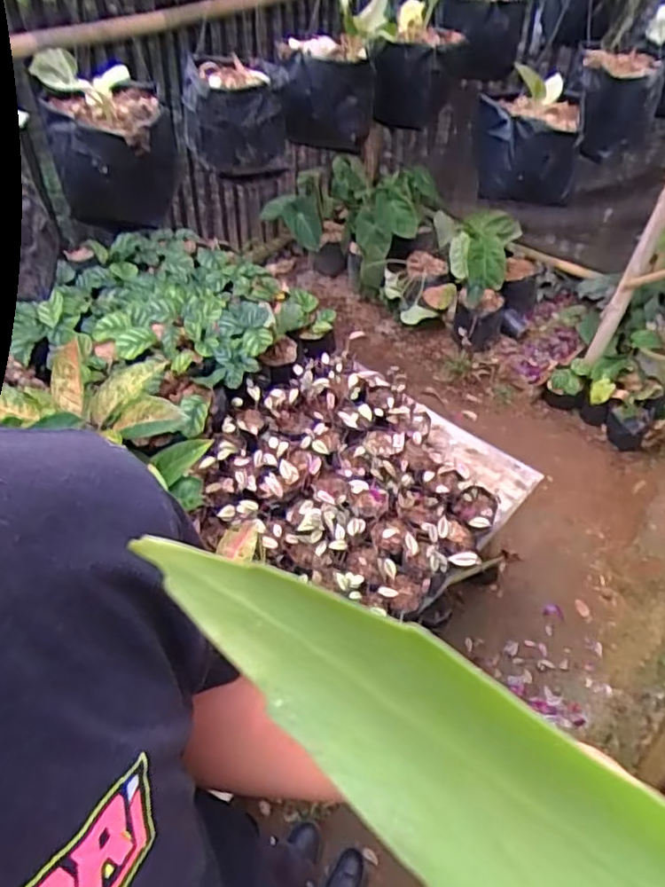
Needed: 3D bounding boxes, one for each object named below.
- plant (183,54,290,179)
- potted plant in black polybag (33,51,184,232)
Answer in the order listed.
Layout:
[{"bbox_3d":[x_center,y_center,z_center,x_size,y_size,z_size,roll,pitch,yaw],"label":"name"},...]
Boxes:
[{"bbox_3d":[-0.141,-0.463,0.930,0.137,0.119,0.128,-8,49,-13],"label":"plant"},{"bbox_3d":[-0.273,-0.363,0.799,0.133,0.177,0.138,-12,50,-17],"label":"potted plant in black polybag"}]

